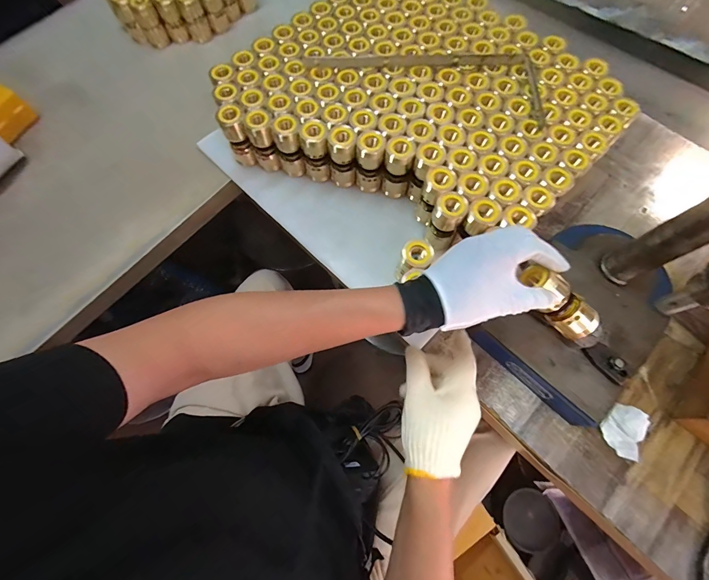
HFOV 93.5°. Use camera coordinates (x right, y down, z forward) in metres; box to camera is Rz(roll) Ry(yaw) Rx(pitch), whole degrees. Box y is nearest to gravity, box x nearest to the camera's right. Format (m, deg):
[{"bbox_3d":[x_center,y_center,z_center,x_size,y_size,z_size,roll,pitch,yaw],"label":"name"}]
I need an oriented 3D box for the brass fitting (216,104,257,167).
[{"bbox_3d":[-0.181,-0.236,0.520,0.032,0.096,0.032,-20,70,-6],"label":"brass fitting"}]

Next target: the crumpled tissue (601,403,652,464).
[{"bbox_3d":[0.332,0.173,0.412,0.036,0.025,0.061,22,71,9],"label":"crumpled tissue"}]

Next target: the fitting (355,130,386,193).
[{"bbox_3d":[0.022,-0.190,0.503,0.040,0.102,0.037,-1,69,1],"label":"fitting"}]

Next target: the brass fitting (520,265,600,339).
[{"bbox_3d":[0.218,0.013,0.352,0.038,0.037,0.091,-45,101,-14],"label":"brass fitting"}]

